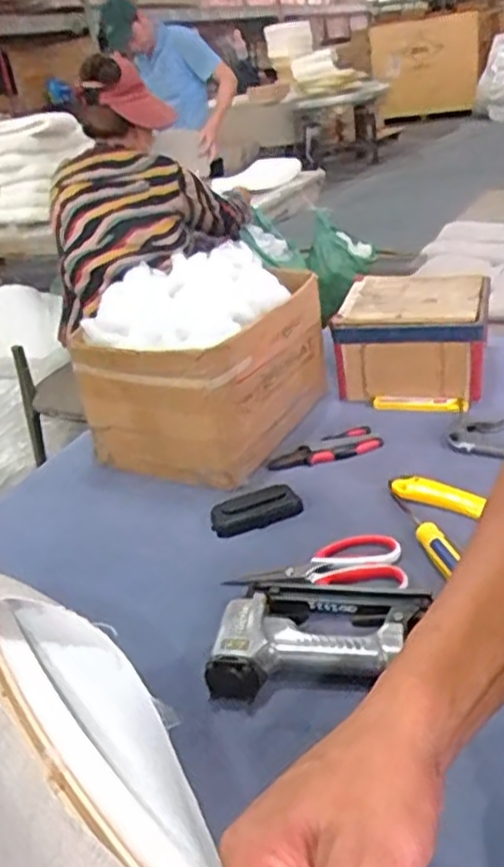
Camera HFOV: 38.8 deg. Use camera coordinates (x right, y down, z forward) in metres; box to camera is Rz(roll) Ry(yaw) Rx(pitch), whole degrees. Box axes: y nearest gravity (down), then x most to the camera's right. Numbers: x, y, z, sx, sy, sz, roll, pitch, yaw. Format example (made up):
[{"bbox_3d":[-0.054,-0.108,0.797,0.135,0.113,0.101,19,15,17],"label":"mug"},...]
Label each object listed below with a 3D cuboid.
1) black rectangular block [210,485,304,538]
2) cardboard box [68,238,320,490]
[{"bbox_3d":[0.006,0.092,0.863,0.111,0.022,0.045,-14,28,-10],"label":"black rectangular block"},{"bbox_3d":[-0.073,-0.099,1.006,0.266,0.248,0.284,6,31,26],"label":"cardboard box"}]

